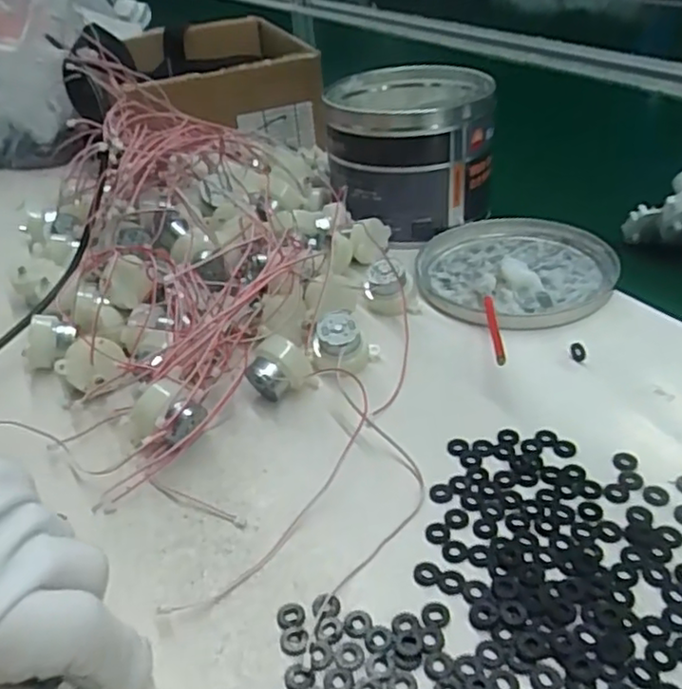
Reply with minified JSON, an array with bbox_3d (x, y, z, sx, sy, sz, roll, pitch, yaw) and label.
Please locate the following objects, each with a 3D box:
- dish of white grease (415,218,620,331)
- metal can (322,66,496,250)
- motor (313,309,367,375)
[{"bbox_3d":[0.118,-0.053,0.450,0.127,0.012,0.136,-4,35,3],"label":"dish of white grease"},{"bbox_3d":[0.054,-0.149,0.518,0.117,0.101,0.128,-1,35,7],"label":"metal can"},{"bbox_3d":[-0.002,0.002,0.368,0.026,0.031,0.022,-25,39,-25],"label":"motor"}]

